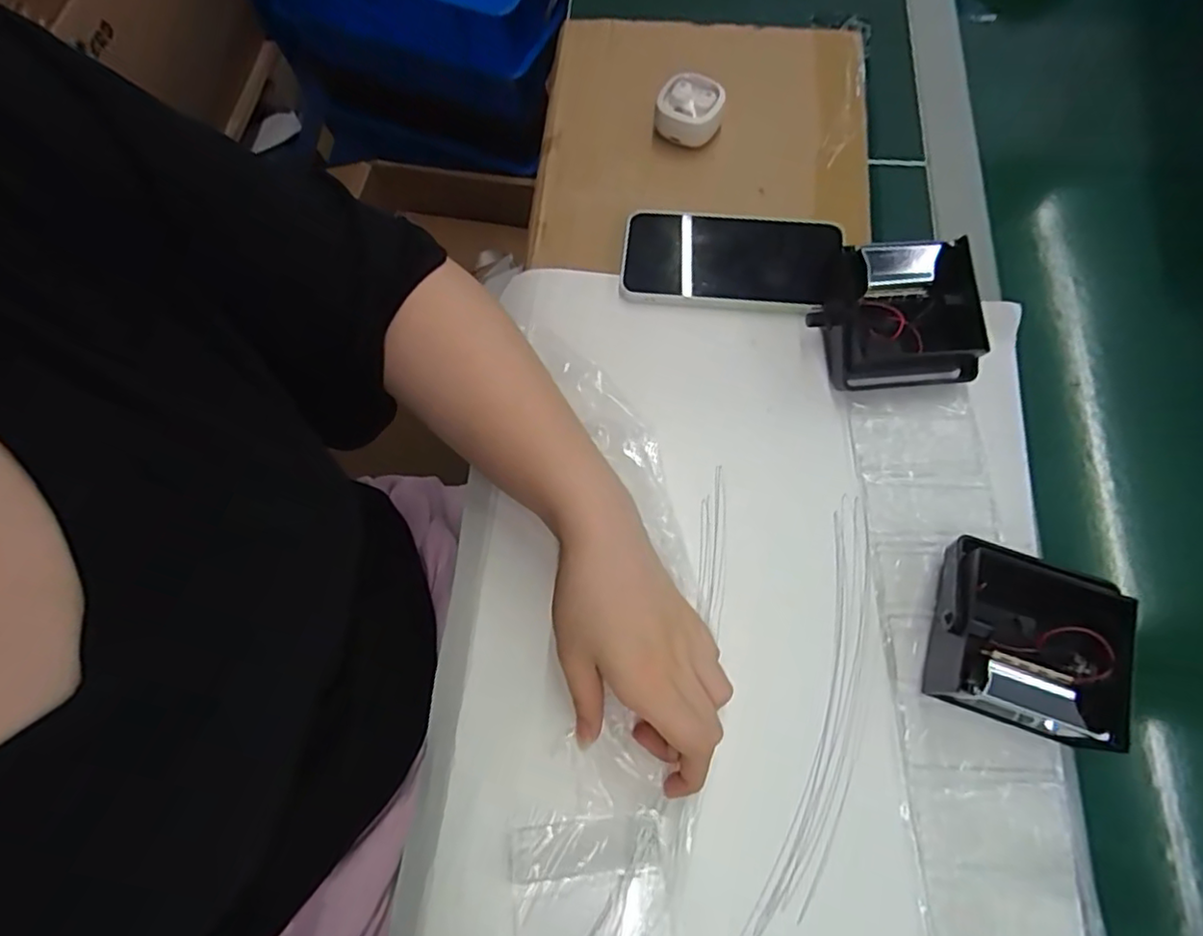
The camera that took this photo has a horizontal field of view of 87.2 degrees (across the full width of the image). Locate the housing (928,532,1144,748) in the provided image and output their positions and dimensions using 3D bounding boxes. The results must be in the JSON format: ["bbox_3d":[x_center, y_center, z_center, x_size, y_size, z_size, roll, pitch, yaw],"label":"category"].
[{"bbox_3d":[0.233,0.095,0.345,0.099,0.045,0.086,18,72,7],"label":"housing"}]

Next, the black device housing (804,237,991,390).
[{"bbox_3d":[0.190,-0.095,0.408,0.093,0.049,0.079,-7,71,-2],"label":"black device housing"}]

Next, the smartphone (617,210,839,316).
[{"bbox_3d":[0.089,-0.148,0.444,0.144,0.012,0.081,10,72,6],"label":"smartphone"}]

